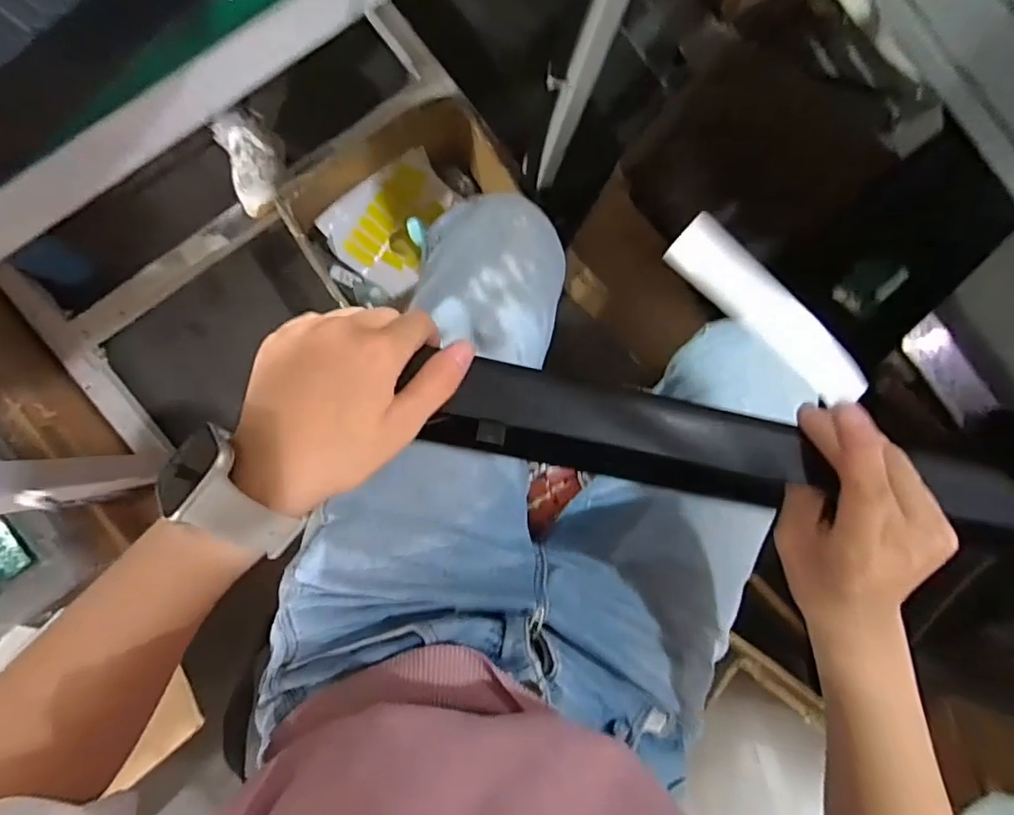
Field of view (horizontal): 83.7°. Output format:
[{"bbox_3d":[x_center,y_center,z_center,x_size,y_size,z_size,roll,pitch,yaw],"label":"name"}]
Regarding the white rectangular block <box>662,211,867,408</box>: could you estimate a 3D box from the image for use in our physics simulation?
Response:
[{"bbox_3d":[0.125,-0.044,0.268,0.112,0.015,0.024,43,83,0],"label":"white rectangular block"}]

